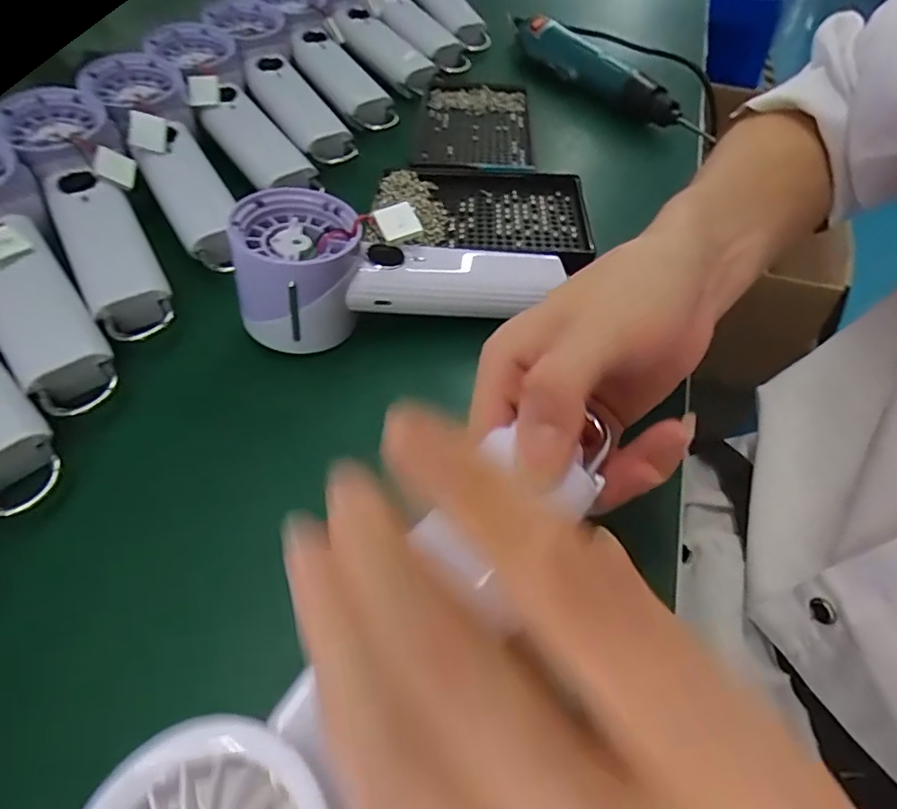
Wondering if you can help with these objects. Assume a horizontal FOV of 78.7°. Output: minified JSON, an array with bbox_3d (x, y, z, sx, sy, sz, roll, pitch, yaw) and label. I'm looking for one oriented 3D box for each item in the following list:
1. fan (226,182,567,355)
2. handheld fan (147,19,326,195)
[{"bbox_3d":[-0.022,-0.074,0.295,0.174,0.063,0.069,-9,52,-8],"label":"fan"},{"bbox_3d":[-0.157,-0.217,0.395,0.063,0.047,0.155,-35,82,-25],"label":"handheld fan"}]

